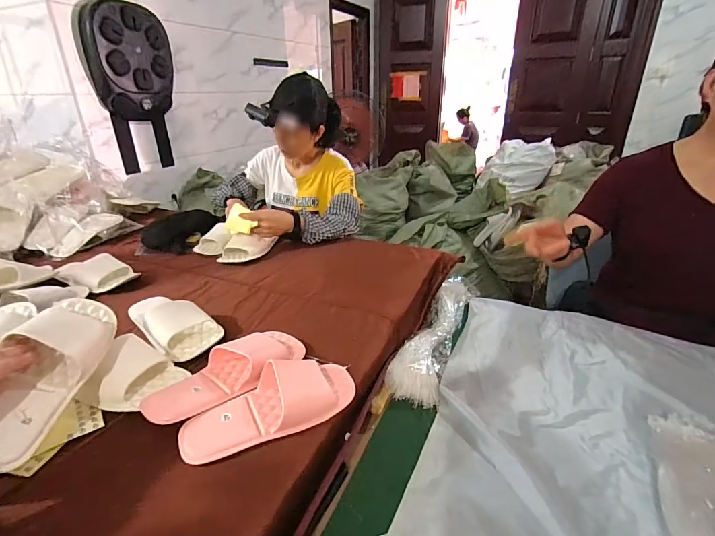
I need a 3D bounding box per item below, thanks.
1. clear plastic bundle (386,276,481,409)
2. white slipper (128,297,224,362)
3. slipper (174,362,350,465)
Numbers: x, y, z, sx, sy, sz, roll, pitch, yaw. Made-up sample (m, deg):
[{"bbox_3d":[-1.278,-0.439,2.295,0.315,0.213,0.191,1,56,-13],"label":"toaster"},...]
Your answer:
[{"bbox_3d":[0.182,0.130,0.829,0.094,0.036,0.447,11,28,24],"label":"clear plastic bundle"},{"bbox_3d":[-0.342,0.091,0.682,0.239,0.052,0.109,17,31,34],"label":"white slipper"},{"bbox_3d":[-0.111,0.174,0.501,0.229,0.058,0.097,-13,28,-24],"label":"slipper"}]

